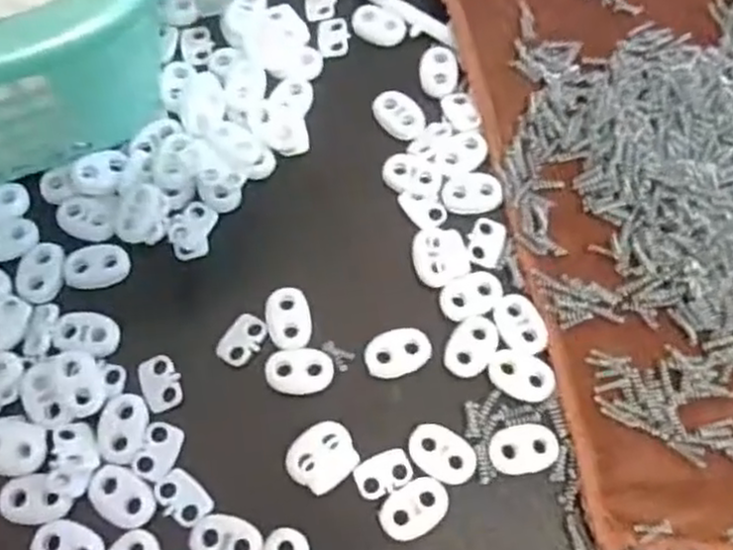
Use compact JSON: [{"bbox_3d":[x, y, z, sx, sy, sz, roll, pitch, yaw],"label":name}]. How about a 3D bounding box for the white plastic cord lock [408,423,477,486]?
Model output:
[{"bbox_3d":[0.025,0.058,0.244,0.023,0.004,0.016,29,71,11],"label":"white plastic cord lock"}]

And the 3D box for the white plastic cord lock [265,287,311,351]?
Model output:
[{"bbox_3d":[-0.027,0.015,0.261,0.015,0.005,0.022,-9,68,-4],"label":"white plastic cord lock"}]

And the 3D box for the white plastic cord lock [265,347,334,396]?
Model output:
[{"bbox_3d":[-0.023,0.032,0.254,0.022,0.004,0.016,-8,68,-3],"label":"white plastic cord lock"}]

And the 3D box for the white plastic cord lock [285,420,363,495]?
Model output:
[{"bbox_3d":[-0.014,0.058,0.243,0.023,0.004,0.019,-37,72,-14],"label":"white plastic cord lock"}]

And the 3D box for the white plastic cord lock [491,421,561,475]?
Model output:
[{"bbox_3d":[0.052,0.056,0.245,0.023,0.004,0.016,-8,68,-3],"label":"white plastic cord lock"}]

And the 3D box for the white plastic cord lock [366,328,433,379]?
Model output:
[{"bbox_3d":[0.011,0.026,0.258,0.023,0.004,0.016,-8,68,-3],"label":"white plastic cord lock"}]

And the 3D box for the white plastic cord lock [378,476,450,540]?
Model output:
[{"bbox_3d":[0.015,0.073,0.237,0.022,0.004,0.015,-32,71,-12],"label":"white plastic cord lock"}]

